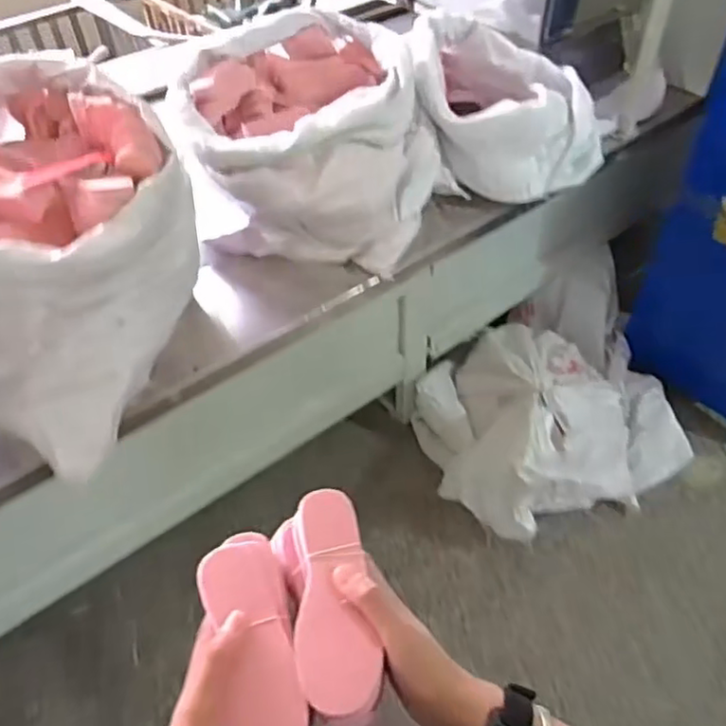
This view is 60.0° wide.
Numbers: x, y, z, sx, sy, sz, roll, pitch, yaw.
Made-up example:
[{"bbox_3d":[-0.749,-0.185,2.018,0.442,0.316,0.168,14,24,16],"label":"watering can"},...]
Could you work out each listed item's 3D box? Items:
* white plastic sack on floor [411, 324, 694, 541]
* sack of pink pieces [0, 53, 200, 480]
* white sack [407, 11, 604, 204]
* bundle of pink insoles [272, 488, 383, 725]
[{"bbox_3d":[0.517,0.100,1.704,0.702,0.387,0.584,-32,54,-22],"label":"white plastic sack on floor"},{"bbox_3d":[-0.466,-0.152,0.871,0.384,0.336,0.414,19,53,19],"label":"sack of pink pieces"},{"bbox_3d":[0.291,-0.565,1.341,0.375,0.242,0.407,-4,49,0],"label":"white sack"},{"bbox_3d":[-0.025,0.175,0.454,0.063,0.042,0.153,-10,57,-5],"label":"bundle of pink insoles"}]

